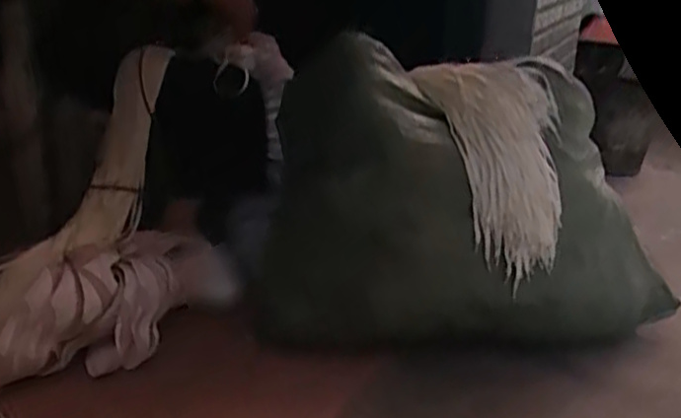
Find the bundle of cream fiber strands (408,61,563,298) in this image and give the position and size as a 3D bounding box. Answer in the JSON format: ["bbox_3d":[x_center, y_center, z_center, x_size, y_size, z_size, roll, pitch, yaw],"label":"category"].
[{"bbox_3d":[0.278,-0.089,1.373,0.216,0.434,0.131,-6,-17,-18],"label":"bundle of cream fiber strands"}]

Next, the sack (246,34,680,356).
[{"bbox_3d":[0.253,-0.005,1.406,0.788,0.480,0.282,1,20,3],"label":"sack"}]

